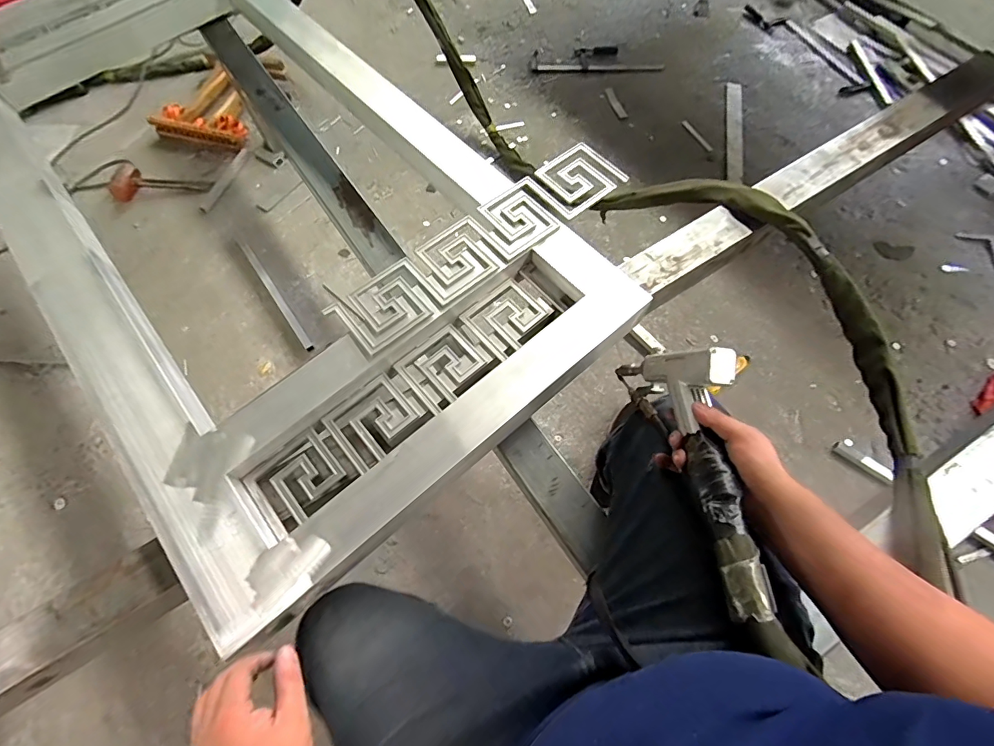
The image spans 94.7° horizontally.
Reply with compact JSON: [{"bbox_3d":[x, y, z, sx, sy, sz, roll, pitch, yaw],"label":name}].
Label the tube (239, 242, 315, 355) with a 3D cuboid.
[{"bbox_3d":[-0.625,-0.223,1.286,0.026,0.020,0.441,-35,69,-12],"label":"tube"}]

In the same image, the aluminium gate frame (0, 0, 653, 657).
[{"bbox_3d":[-0.507,-0.387,0.855,0.722,0.064,1.469,-39,70,-13],"label":"aluminium gate frame"}]

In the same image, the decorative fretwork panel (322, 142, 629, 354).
[{"bbox_3d":[-0.017,-0.214,0.731,0.511,0.026,0.118,-36,70,-12],"label":"decorative fretwork panel"}]

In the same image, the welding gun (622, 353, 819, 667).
[{"bbox_3d":[0.232,0.091,0.507,0.060,0.174,0.384,-7,51,0],"label":"welding gun"}]

